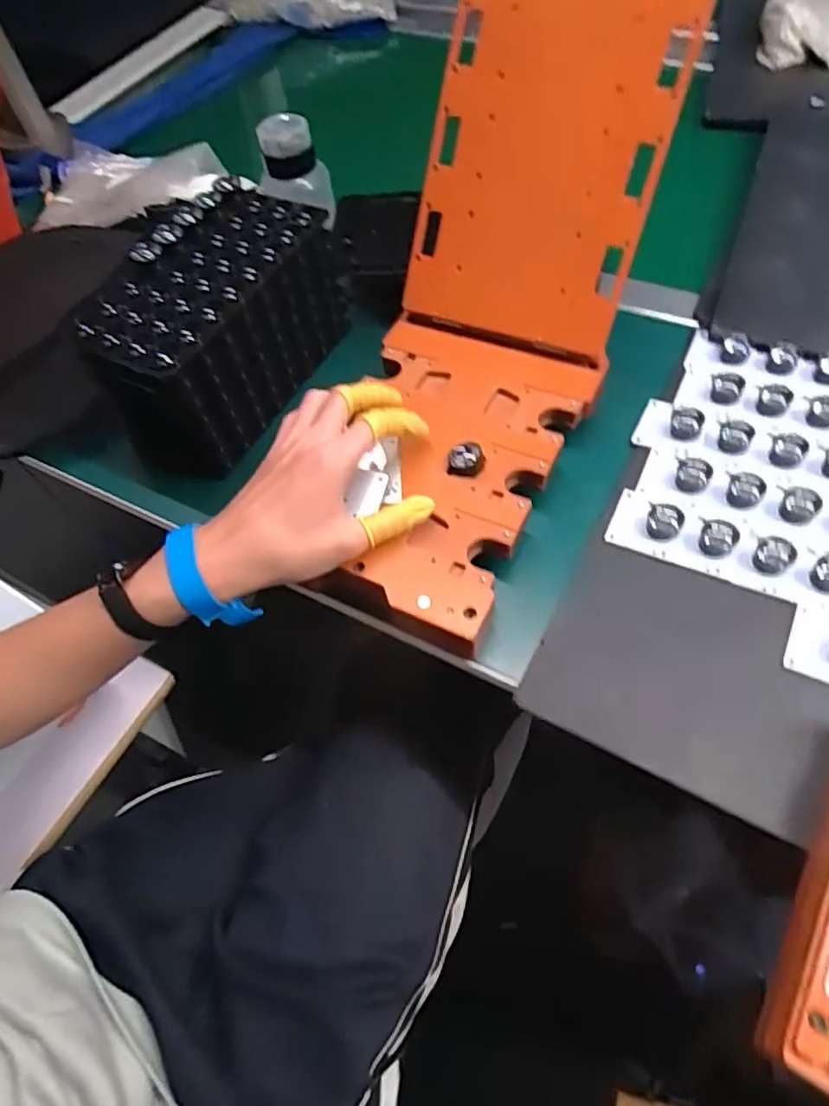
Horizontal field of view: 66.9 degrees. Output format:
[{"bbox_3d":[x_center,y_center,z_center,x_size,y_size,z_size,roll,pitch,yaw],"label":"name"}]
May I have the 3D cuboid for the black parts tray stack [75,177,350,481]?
[{"bbox_3d":[-0.146,-0.177,0.484,0.098,0.116,0.204,24,65,21],"label":"black parts tray stack"}]

